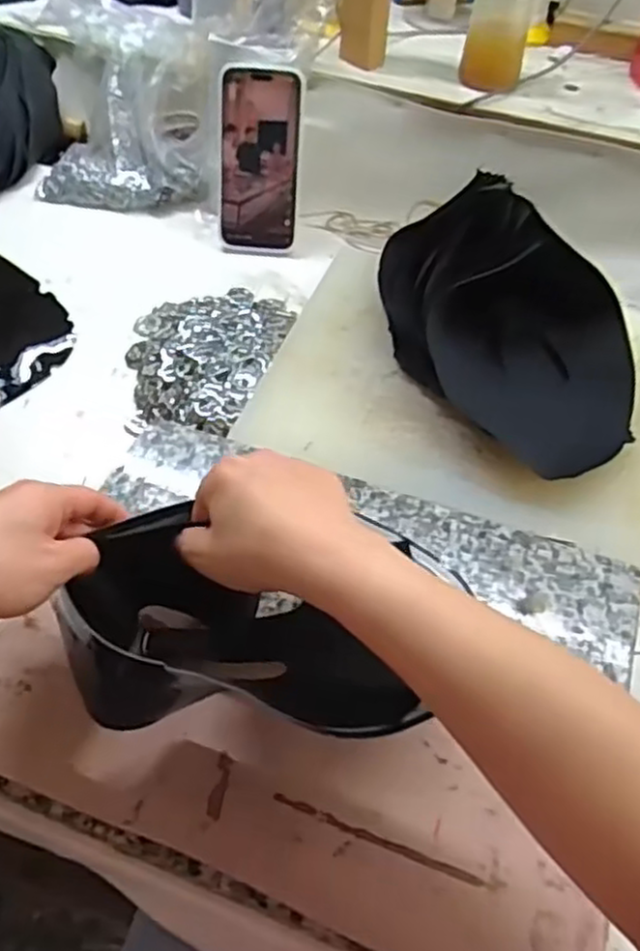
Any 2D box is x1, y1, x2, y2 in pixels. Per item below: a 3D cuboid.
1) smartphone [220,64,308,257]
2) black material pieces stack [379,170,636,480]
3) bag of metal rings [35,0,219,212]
[{"bbox_3d":[-0.058,-0.305,0.718,0.079,0.168,0.015,9,28,6],"label":"smartphone"},{"bbox_3d":[0.153,-0.139,0.593,0.168,0.106,0.274,-32,59,-24],"label":"black material pieces stack"},{"bbox_3d":[-0.205,-0.404,0.786,0.182,0.152,0.173,4,52,2],"label":"bag of metal rings"}]

